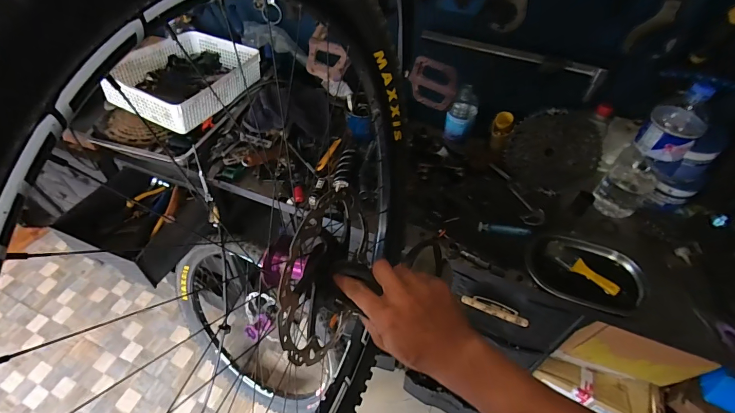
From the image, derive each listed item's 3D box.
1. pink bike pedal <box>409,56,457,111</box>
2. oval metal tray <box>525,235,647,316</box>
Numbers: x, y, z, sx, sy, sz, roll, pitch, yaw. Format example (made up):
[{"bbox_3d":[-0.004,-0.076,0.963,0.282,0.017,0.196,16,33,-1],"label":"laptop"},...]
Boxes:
[{"bbox_3d":[0.125,-0.236,0.698,0.091,0.089,0.016,23,54,19],"label":"pink bike pedal"},{"bbox_3d":[0.426,0.130,0.714,0.217,0.031,0.141,16,52,14],"label":"oval metal tray"}]

